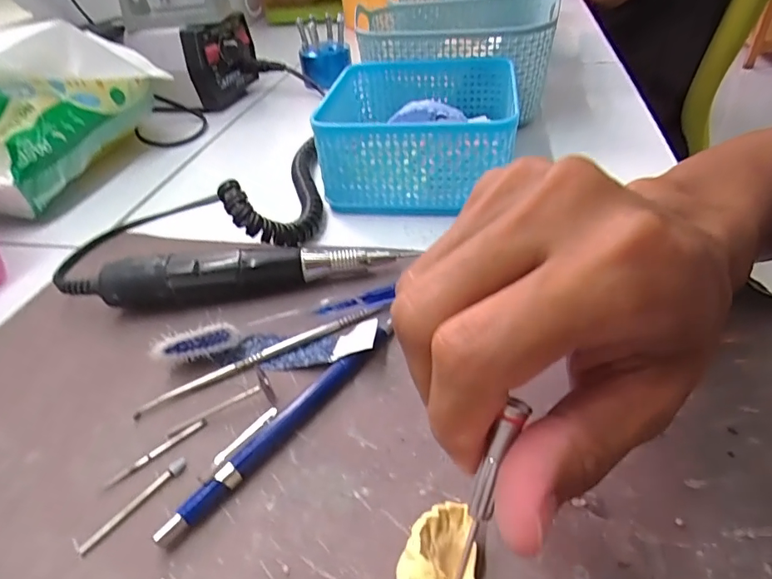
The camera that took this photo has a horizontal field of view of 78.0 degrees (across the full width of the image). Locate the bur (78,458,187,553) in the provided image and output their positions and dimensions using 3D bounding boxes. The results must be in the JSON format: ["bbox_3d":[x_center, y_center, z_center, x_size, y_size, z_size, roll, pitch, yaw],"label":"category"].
[{"bbox_3d":[-0.093,0.079,0.177,0.004,0.004,0.042,25,49,32],"label":"bur"}]

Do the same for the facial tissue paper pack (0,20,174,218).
[{"bbox_3d":[-0.253,-0.149,0.375,0.071,0.097,0.183,9,42,17],"label":"facial tissue paper pack"}]

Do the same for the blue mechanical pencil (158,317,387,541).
[{"bbox_3d":[-0.037,0.052,0.198,0.012,0.012,0.123,28,50,34],"label":"blue mechanical pencil"}]

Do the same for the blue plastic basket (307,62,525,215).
[{"bbox_3d":[0.026,-0.116,0.350,0.132,0.060,0.134,3,40,10],"label":"blue plastic basket"}]

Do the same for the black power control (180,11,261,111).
[{"bbox_3d":[-0.171,-0.245,0.516,0.031,0.081,0.095,8,42,16],"label":"black power control"}]

